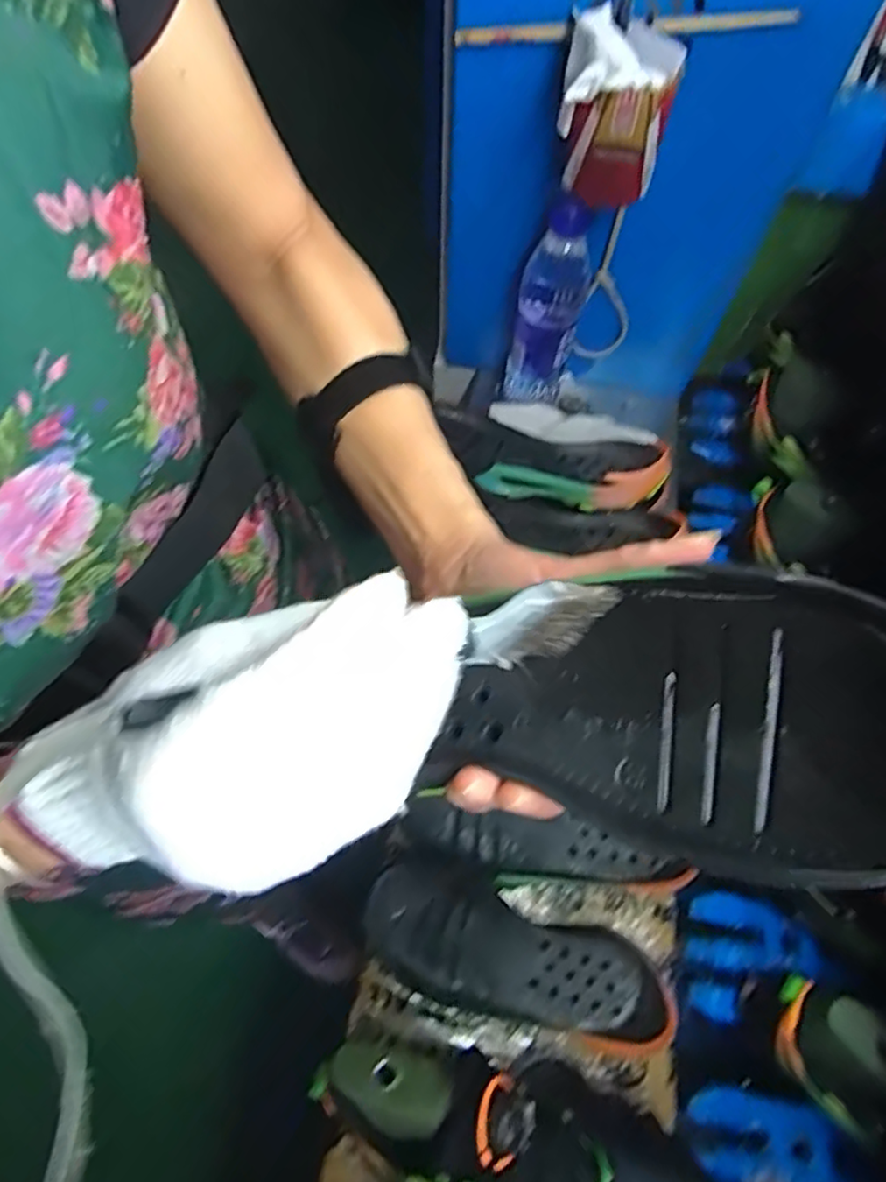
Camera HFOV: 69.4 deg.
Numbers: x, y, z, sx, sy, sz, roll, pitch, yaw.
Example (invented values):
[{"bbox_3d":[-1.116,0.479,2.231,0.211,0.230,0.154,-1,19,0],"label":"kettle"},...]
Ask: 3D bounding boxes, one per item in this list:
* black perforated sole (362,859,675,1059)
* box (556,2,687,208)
[{"bbox_3d":[0.053,0.276,0.480,0.229,0.033,0.084,17,69,8],"label":"black perforated sole"},{"bbox_3d":[0.121,-0.341,0.459,0.076,0.104,0.063,4,68,3],"label":"box"}]

